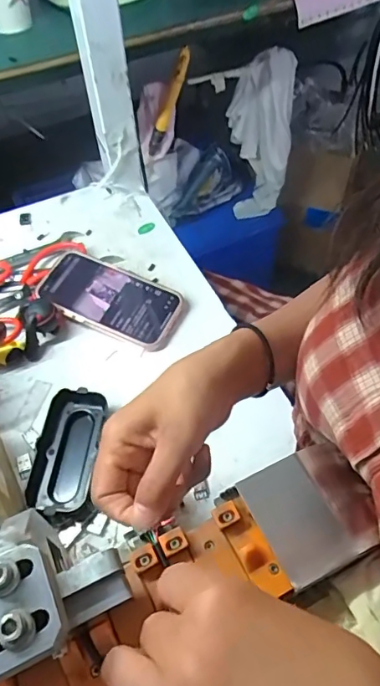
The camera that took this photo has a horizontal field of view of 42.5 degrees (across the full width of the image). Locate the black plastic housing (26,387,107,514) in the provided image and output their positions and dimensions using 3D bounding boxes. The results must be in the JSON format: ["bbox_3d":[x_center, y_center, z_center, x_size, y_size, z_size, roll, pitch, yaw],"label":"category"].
[{"bbox_3d":[-0.107,0.095,0.432,0.050,0.026,0.108,4,55,5],"label":"black plastic housing"}]

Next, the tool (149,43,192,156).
[{"bbox_3d":[-0.037,-0.419,0.861,0.024,0.196,0.027,6,51,-22],"label":"tool"}]

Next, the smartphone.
[{"bbox_3d":[-0.088,-0.049,0.531,0.155,0.007,0.079,19,61,10],"label":"smartphone"}]

